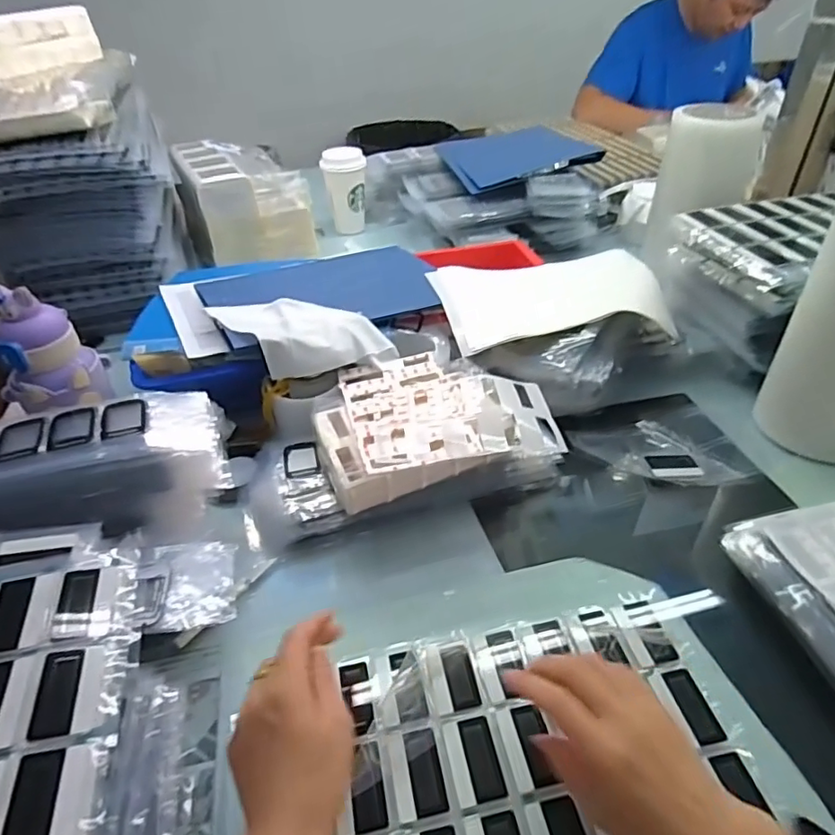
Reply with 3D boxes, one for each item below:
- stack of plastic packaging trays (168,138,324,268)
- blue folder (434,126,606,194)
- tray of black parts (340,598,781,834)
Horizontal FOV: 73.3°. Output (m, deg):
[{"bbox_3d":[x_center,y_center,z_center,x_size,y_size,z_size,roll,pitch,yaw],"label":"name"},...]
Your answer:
[{"bbox_3d":[-0.314,-0.400,1.029,0.185,0.150,0.290,-19,42,-19],"label":"stack of plastic packaging trays"},{"bbox_3d":[0.176,-0.516,1.091,0.233,0.019,0.333,-16,38,0],"label":"blue folder"},{"bbox_3d":[0.083,0.235,0.400,0.278,0.009,0.187,-9,40,-8],"label":"tray of black parts"}]

